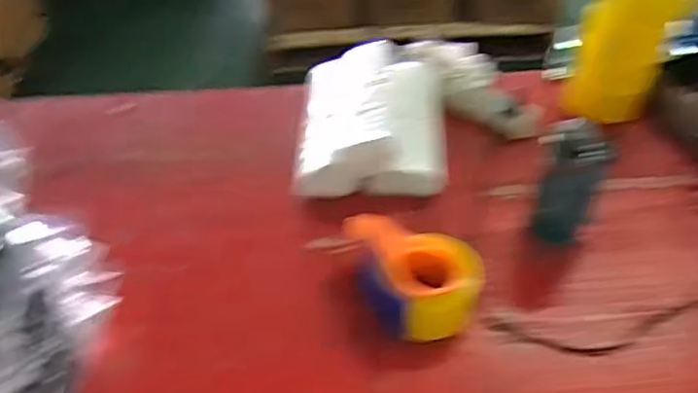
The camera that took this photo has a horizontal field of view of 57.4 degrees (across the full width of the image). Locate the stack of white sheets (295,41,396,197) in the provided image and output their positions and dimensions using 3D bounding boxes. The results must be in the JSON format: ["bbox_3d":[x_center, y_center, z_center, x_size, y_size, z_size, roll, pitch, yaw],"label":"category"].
[{"bbox_3d":[-0.002,-0.133,1.009,0.142,0.080,0.301,1,42,3],"label":"stack of white sheets"}]

